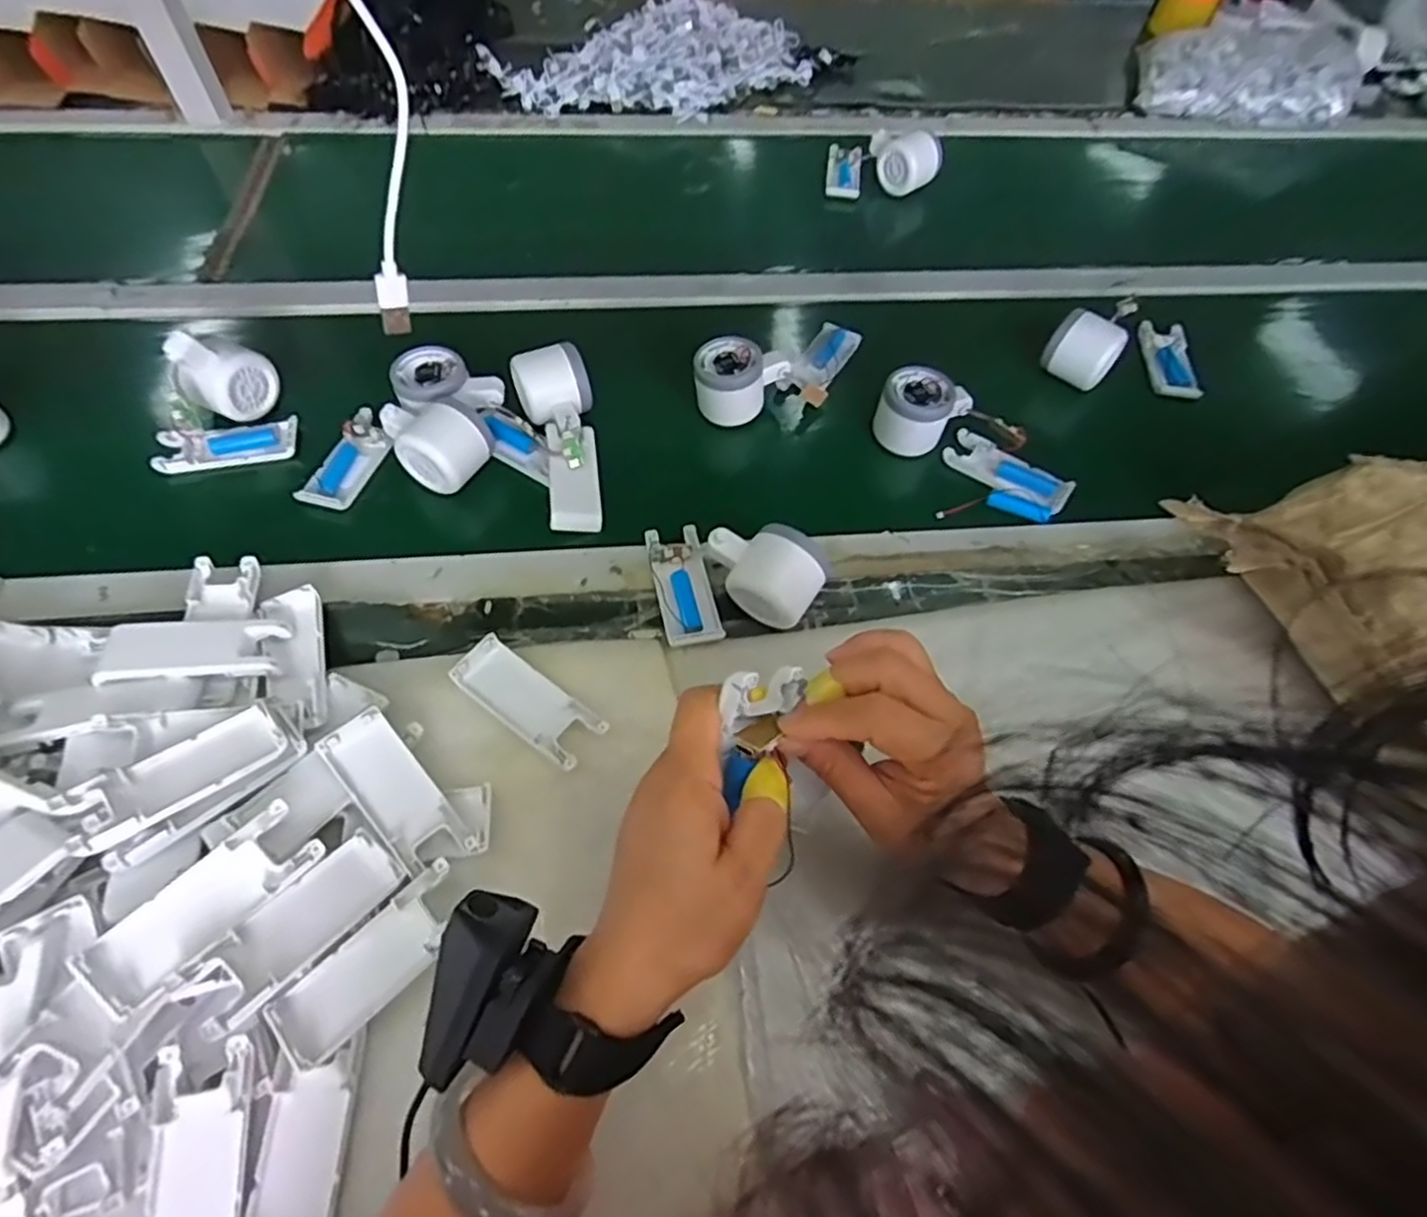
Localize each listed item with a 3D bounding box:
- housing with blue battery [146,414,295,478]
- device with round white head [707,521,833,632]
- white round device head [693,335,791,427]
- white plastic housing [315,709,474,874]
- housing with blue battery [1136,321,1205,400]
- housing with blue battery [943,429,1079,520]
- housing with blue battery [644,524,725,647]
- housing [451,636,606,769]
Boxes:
[{"bbox_3d":[-0.397,-0.134,0.582,0.103,0.014,0.042,-13,60,-11],"label":"housing with blue battery"},{"bbox_3d":[0.037,-0.026,0.504,0.083,0.059,0.060,34,63,17],"label":"device with round white head"},{"bbox_3d":[0.025,-0.201,0.617,0.082,0.059,0.051,-25,63,-17],"label":"white round device head"},{"bbox_3d":[-0.184,0.106,0.409,0.039,0.020,0.101,-38,67,-23],"label":"white plastic housing"},{"bbox_3d":[0.446,-0.247,0.692,0.041,0.024,0.105,10,58,3],"label":"housing with blue battery"},{"bbox_3d":[0.244,-0.108,0.598,0.104,0.017,0.060,29,61,15],"label":"housing with blue battery"},{"bbox_3d":[-0.022,-0.018,0.517,0.040,0.020,0.101,-10,59,-9],"label":"housing with blue battery"},{"bbox_3d":[-0.119,0.058,0.453,0.103,0.007,0.040,34,63,17],"label":"housing"}]

